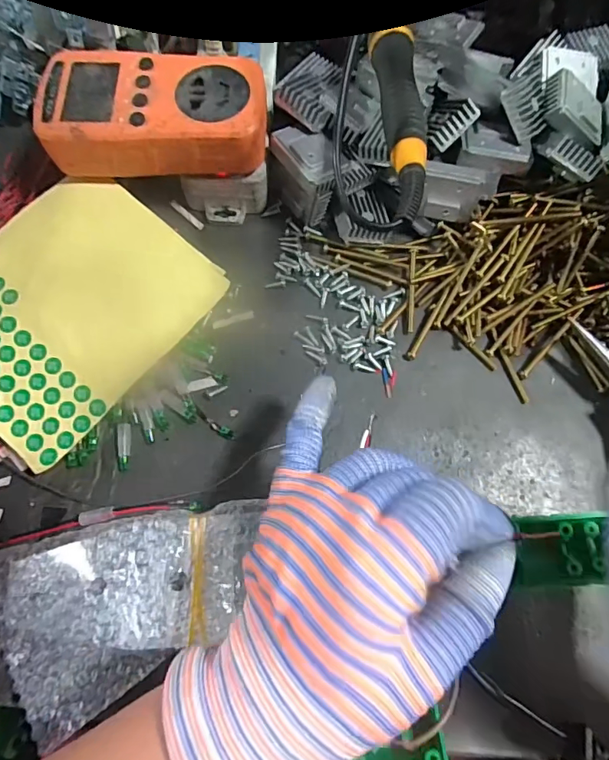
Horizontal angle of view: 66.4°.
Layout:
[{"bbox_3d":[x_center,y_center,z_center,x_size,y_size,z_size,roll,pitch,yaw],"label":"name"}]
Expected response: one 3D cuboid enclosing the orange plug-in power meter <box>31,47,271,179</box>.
[{"bbox_3d":[-0.087,-0.159,0.279,0.127,0.032,0.064,1,72,-1],"label":"orange plug-in power meter"}]

